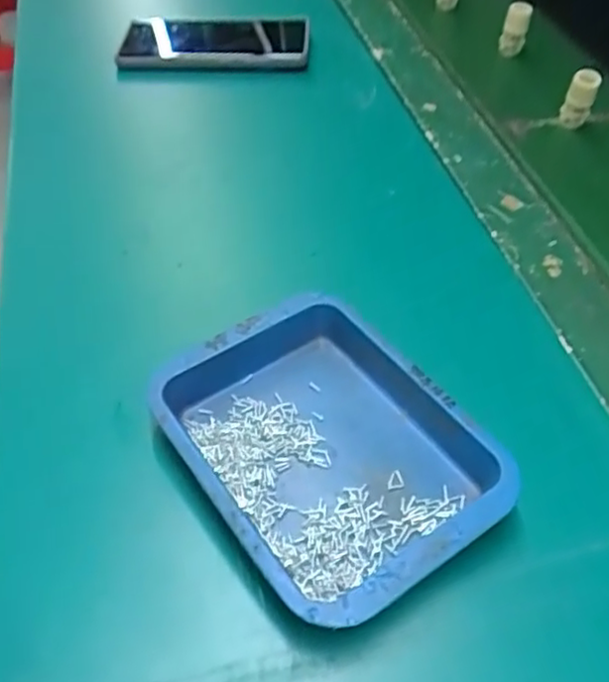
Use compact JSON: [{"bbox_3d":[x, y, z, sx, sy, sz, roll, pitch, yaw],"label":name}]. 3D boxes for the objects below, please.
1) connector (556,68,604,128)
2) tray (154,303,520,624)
[{"bbox_3d":[0.212,-0.187,0.538,0.021,0.043,0.016,26,53,19],"label":"connector"},{"bbox_3d":[0.009,0.049,0.329,0.119,0.031,0.154,-29,56,-24],"label":"tray"}]

